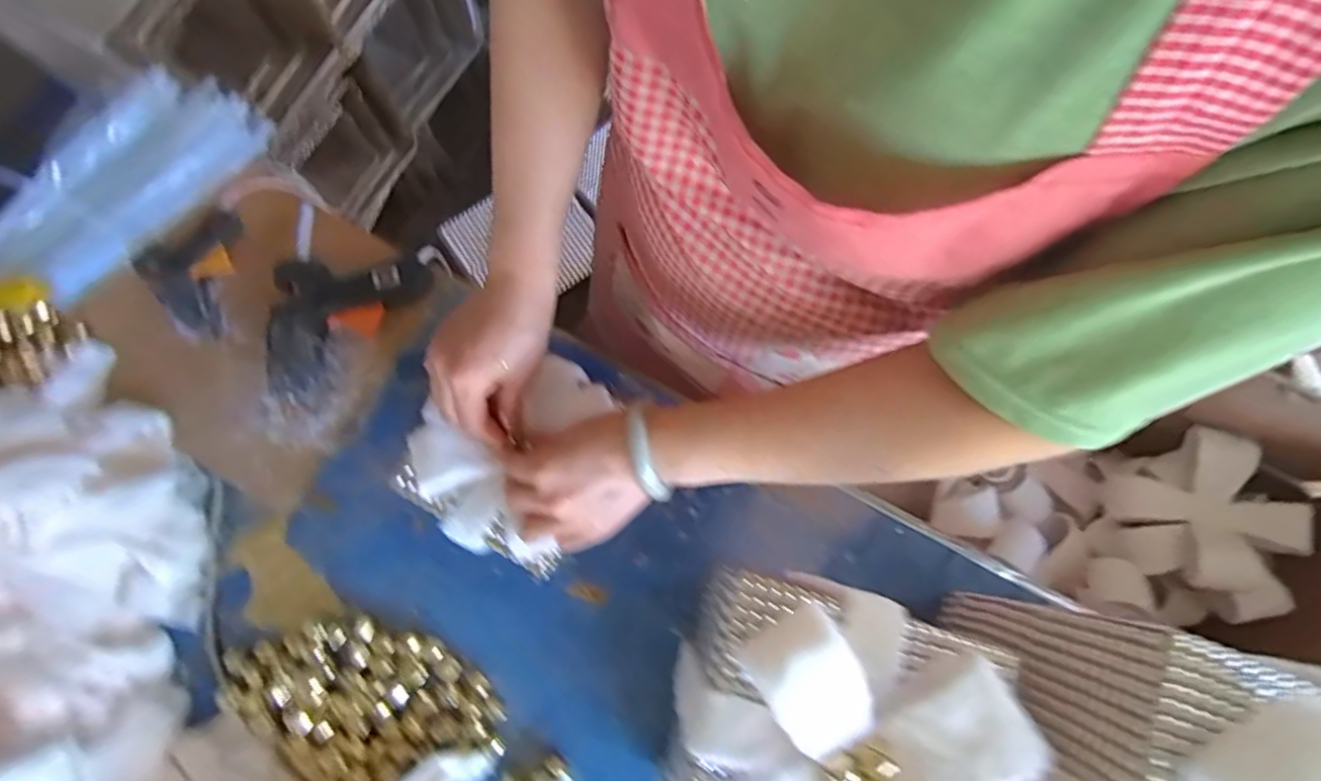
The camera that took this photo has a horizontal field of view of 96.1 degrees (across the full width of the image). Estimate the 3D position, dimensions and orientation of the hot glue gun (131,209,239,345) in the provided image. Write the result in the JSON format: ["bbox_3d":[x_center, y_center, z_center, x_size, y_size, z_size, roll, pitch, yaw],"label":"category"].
[{"bbox_3d":[-0.530,-0.135,0.690,0.120,0.044,0.156,-36,80,-9],"label":"hot glue gun"}]

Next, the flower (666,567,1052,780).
[{"bbox_3d":[0.116,0.243,0.384,0.211,0.081,0.217,0,76,-2],"label":"flower"}]

